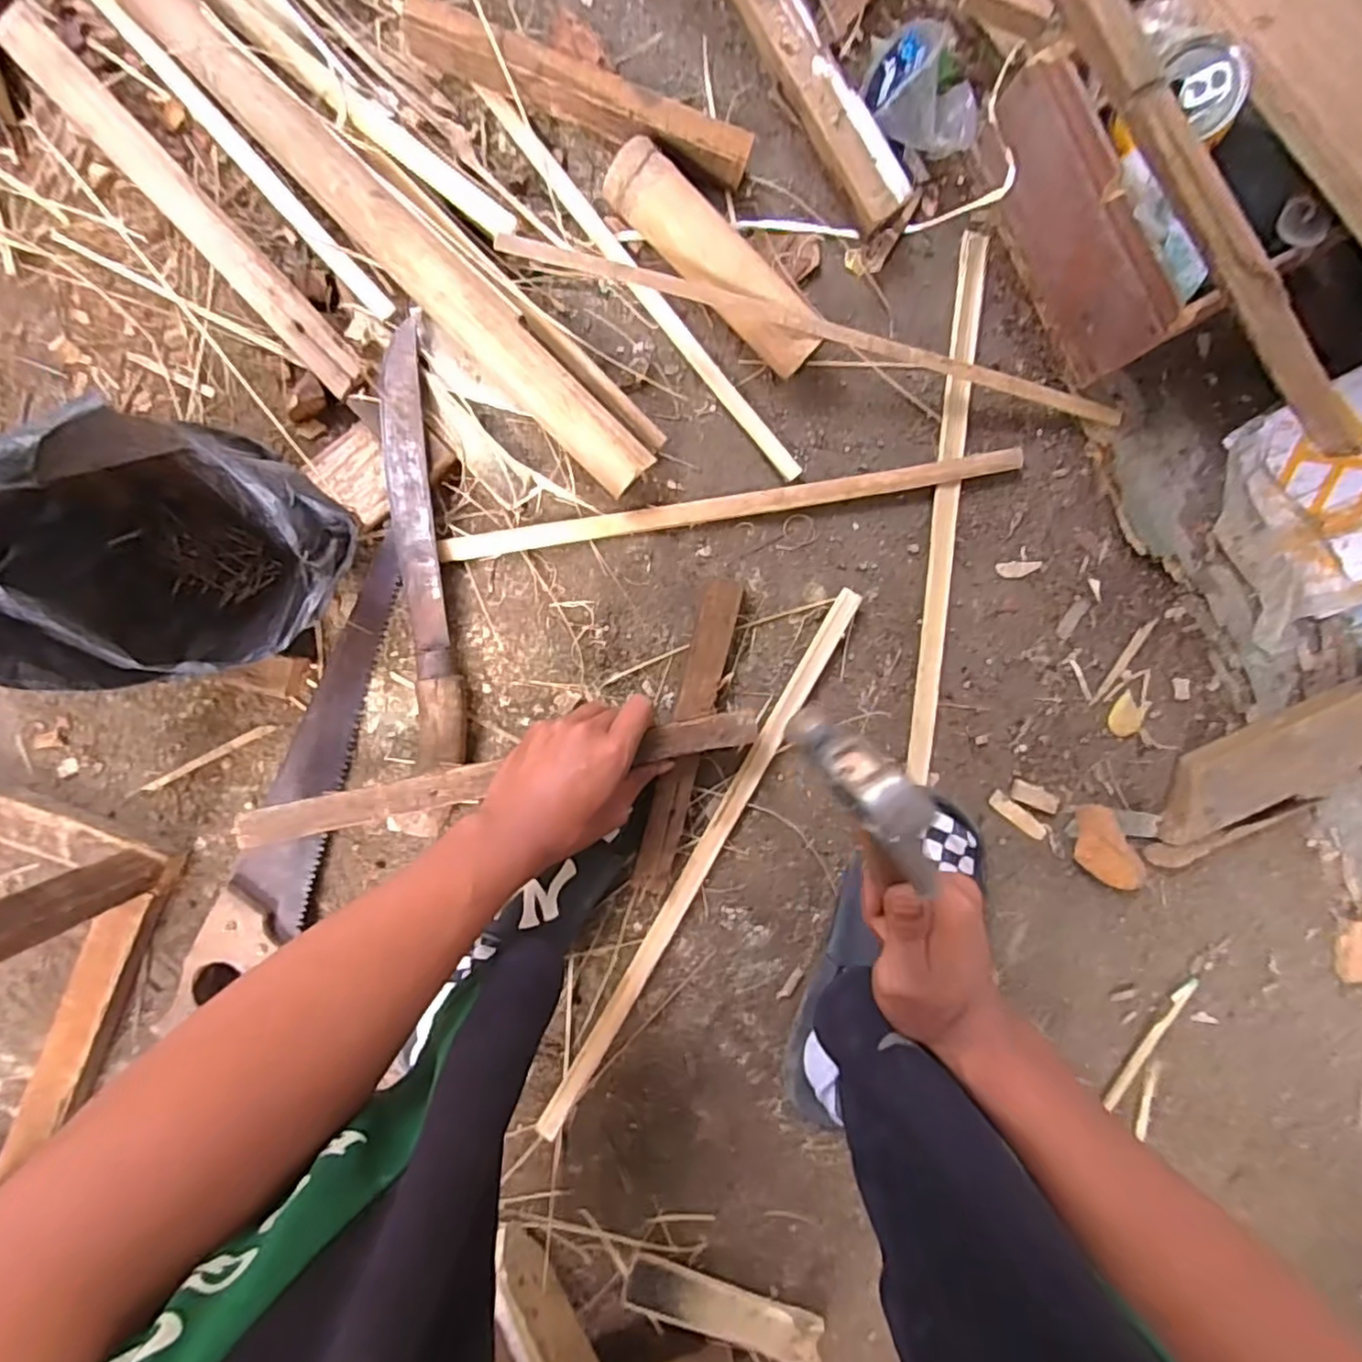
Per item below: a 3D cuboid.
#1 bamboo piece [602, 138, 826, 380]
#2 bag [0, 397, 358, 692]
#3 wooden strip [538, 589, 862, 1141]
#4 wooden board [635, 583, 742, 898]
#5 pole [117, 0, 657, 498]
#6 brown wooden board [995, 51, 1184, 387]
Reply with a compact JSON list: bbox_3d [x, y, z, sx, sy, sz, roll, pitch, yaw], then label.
[{"bbox_3d":[0.022,-0.298,0.481,0.185,0.047,0.046,45,89,-7],"label":"bamboo piece"},{"bbox_3d":[-0.318,-0.077,0.400,0.210,0.182,0.142,-11,95,-5],"label":"bag"},{"bbox_3d":[0.015,0.145,0.528,0.019,0.016,0.482,29,91,-7],"label":"wooden strip"},{"bbox_3d":[0.006,0.043,0.514,0.033,0.025,0.242,14,93,-6],"label":"wooden board"},{"bbox_3d":[-0.274,-0.381,0.446,0.680,0.047,0.052,44,89,-7],"label":"pole"},{"bbox_3d":[0.274,-0.317,0.473,0.020,0.107,0.192,-33,97,-3],"label":"brown wooden board"}]

